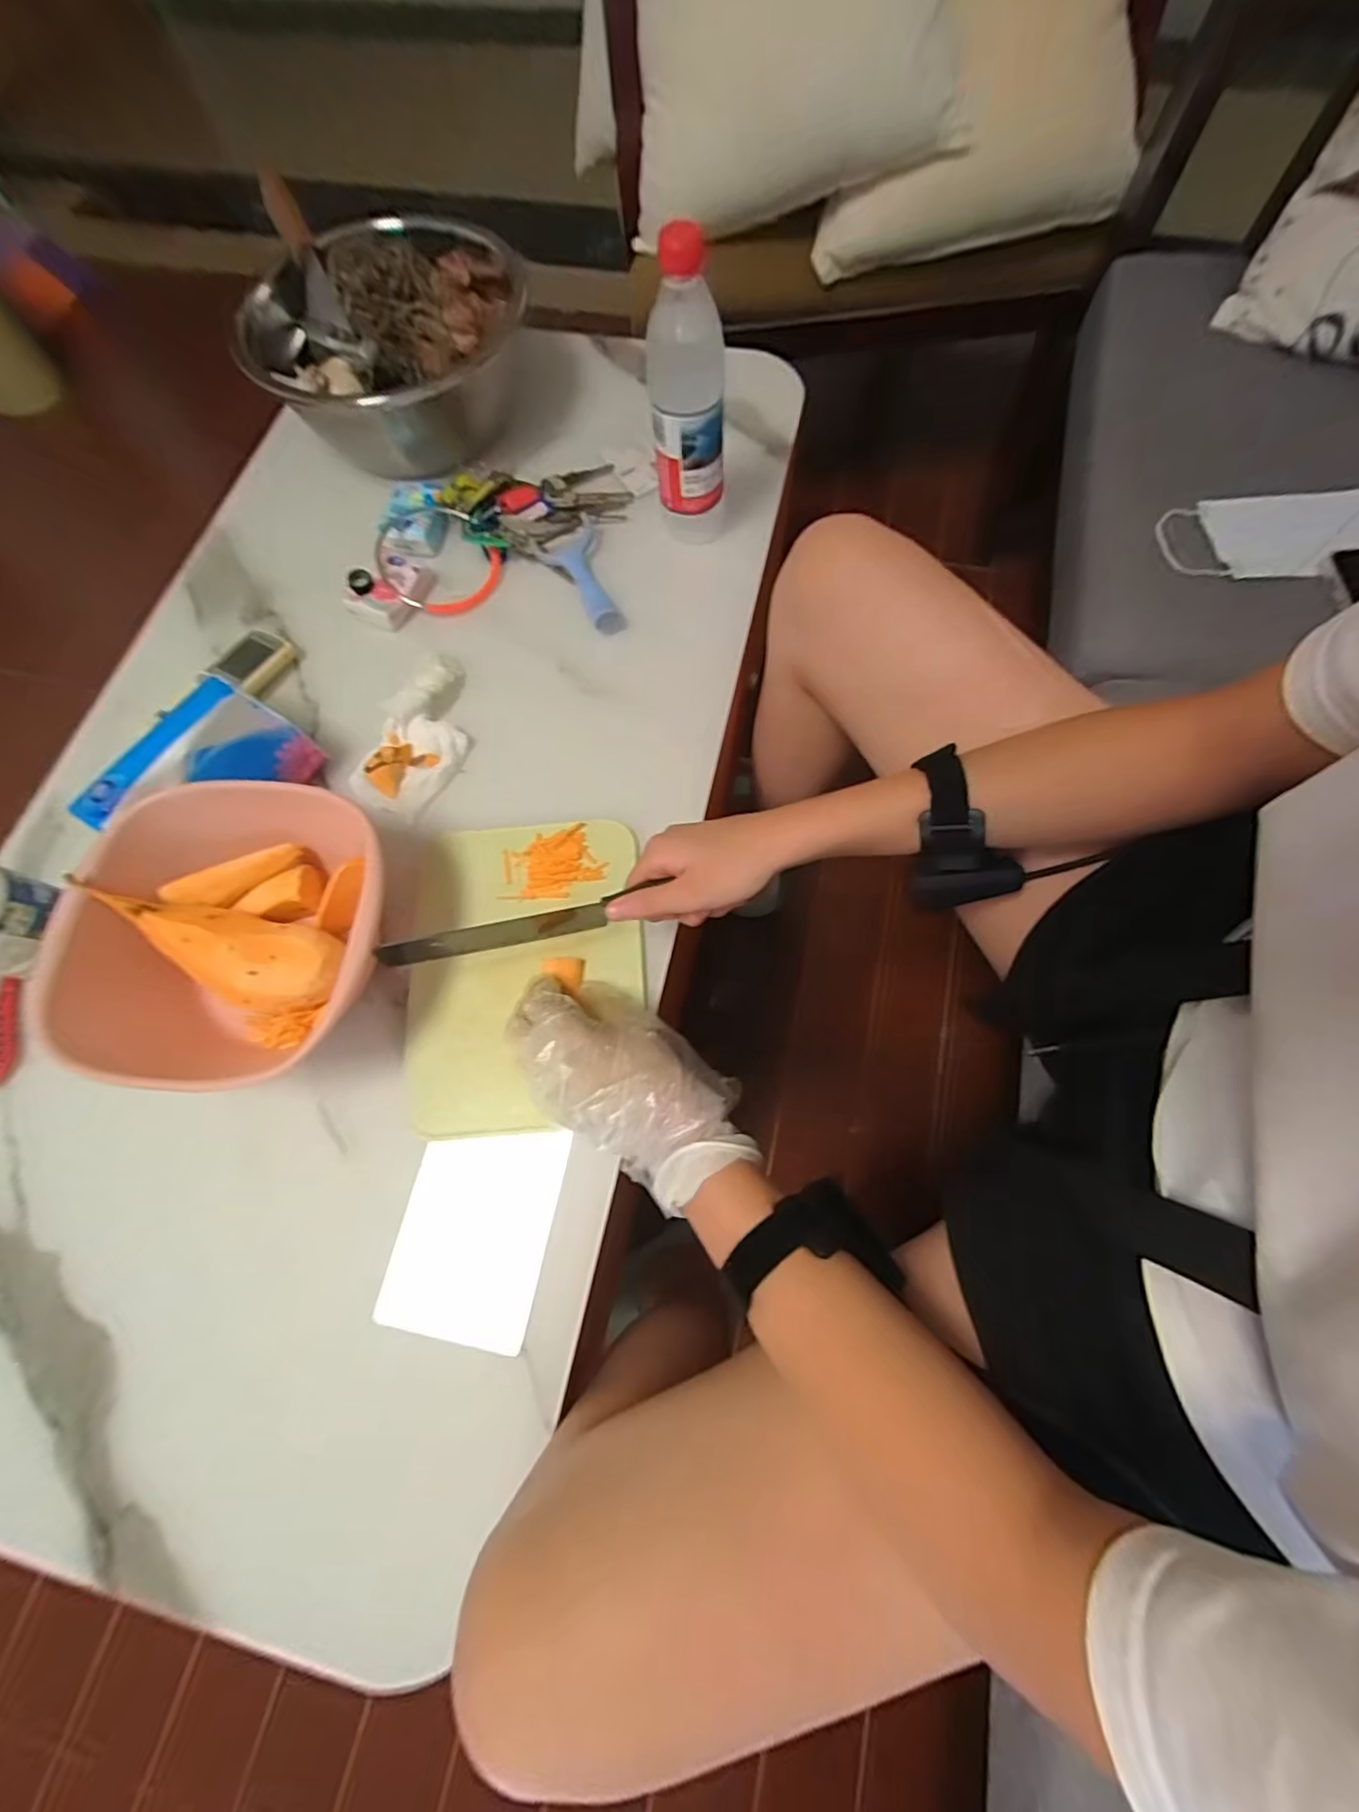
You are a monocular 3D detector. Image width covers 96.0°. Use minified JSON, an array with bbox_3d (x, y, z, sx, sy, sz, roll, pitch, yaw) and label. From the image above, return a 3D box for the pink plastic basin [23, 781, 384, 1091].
[{"bbox_3d":[-0.314,0.020,0.447,0.209,0.087,0.208,4,71,3],"label":"pink plastic basin"}]

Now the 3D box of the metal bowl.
[{"bbox_3d":[-0.296,-0.586,0.648,0.272,0.130,0.272,-17,71,-4],"label":"metal bowl"}]

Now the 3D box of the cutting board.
[{"bbox_3d":[-0.121,0.048,0.488,0.180,0.013,0.245,-5,71,0],"label":"cutting board"}]

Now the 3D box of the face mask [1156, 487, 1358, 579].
[{"bbox_3d":[0.547,-0.327,0.538,0.234,0.028,0.086,-2,71,1],"label":"face mask"}]

